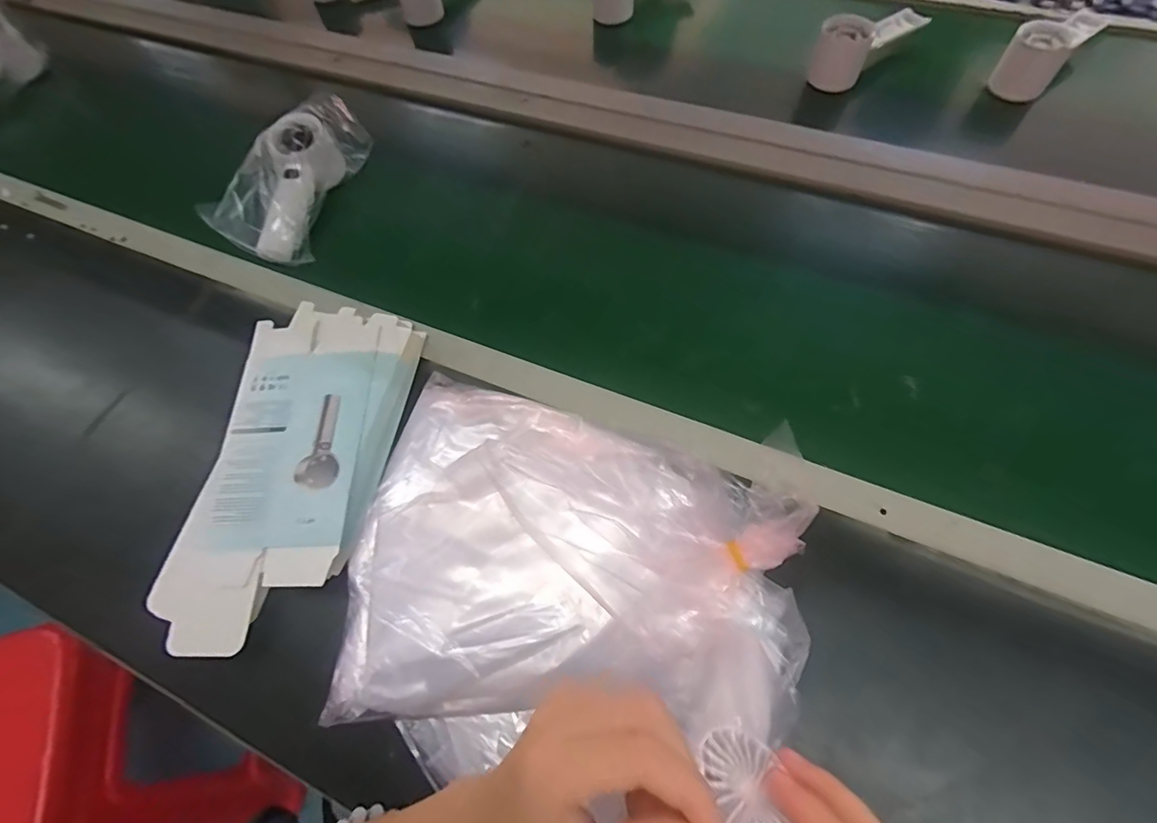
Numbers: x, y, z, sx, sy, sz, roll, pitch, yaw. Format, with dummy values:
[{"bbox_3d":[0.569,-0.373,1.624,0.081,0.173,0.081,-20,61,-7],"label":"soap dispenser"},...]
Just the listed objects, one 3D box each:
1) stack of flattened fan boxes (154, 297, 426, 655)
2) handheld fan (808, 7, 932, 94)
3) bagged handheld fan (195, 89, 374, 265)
[{"bbox_3d":[-0.227,0.043,0.414,0.140,0.023,0.276,8,68,5],"label":"stack of flattened fan boxes"},{"bbox_3d":[0.343,-0.437,0.608,0.133,0.061,0.060,-32,66,-16],"label":"handheld fan"},{"bbox_3d":[-0.300,-0.249,0.542,0.070,0.072,0.193,13,62,7],"label":"bagged handheld fan"}]

